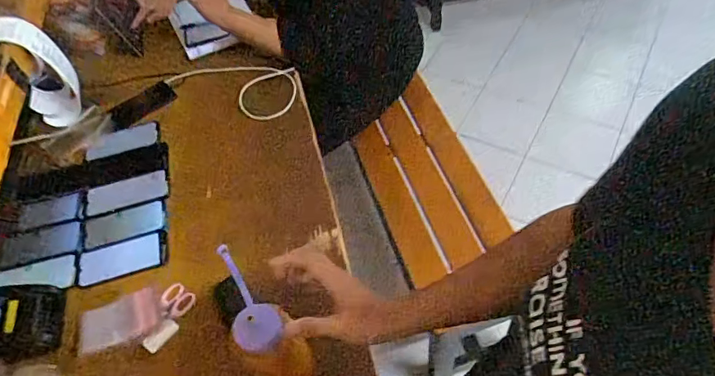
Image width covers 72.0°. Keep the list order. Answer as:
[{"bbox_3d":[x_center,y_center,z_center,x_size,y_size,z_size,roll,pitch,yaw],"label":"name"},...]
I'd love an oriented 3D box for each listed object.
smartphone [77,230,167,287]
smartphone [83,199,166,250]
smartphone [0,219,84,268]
[{"bbox_3d":[-0.441,0.132,0.925,0.161,0.015,0.077,-14,53,-5],"label":"smartphone"},{"bbox_3d":[-0.457,0.070,0.965,0.158,0.015,0.073,-14,53,-4],"label":"smartphone"},{"bbox_3d":[-0.599,0.105,0.937,0.139,0.005,0.075,-11,59,-17],"label":"smartphone"}]

